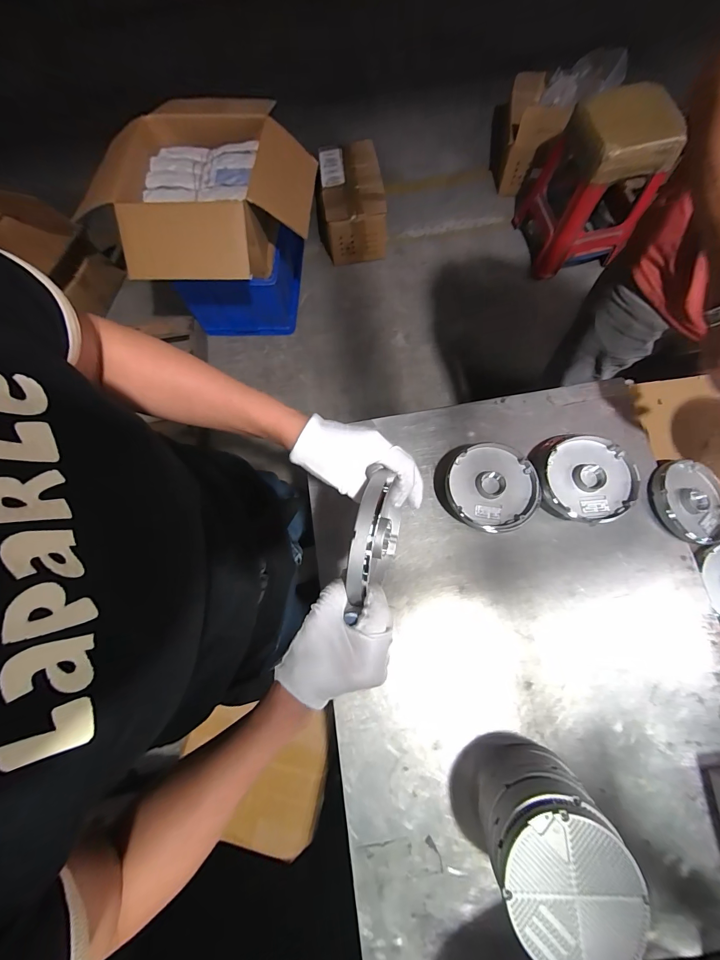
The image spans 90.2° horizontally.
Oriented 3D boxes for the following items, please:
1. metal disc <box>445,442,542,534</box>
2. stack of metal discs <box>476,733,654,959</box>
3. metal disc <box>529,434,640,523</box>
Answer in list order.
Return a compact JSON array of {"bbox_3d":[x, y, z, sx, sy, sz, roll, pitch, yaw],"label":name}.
[{"bbox_3d":[0.213,0.015,0.595,0.134,0.062,0.143,-1,74,4],"label":"metal disc"},{"bbox_3d":[0.224,0.446,0.449,0.148,0.148,0.162,-16,75,-2],"label":"stack of metal discs"},{"bbox_3d":[0.360,-0.002,0.593,0.145,0.065,0.135,0,75,2],"label":"metal disc"}]

